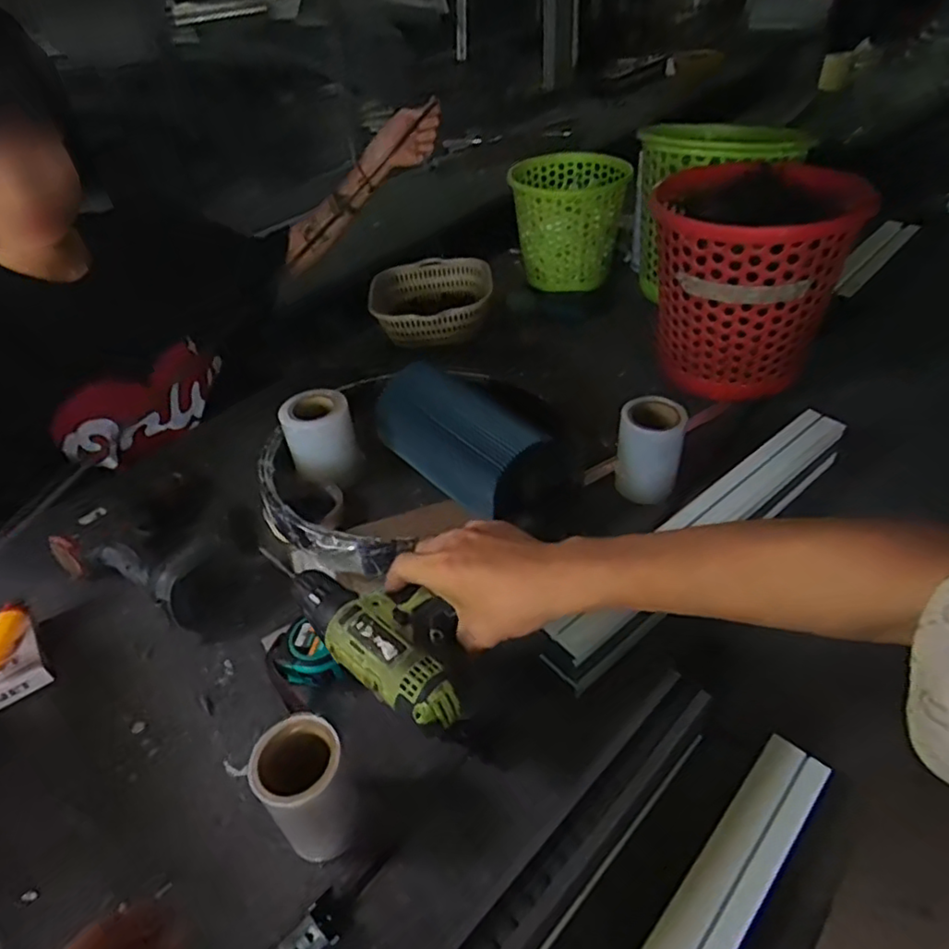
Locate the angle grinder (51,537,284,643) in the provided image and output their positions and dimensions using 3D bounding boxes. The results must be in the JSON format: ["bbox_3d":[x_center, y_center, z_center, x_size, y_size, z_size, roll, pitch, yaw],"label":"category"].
[{"bbox_3d":[-0.319,0.082,0.668,0.237,0.072,0.119,17,46,24],"label":"angle grinder"}]

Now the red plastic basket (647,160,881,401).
[{"bbox_3d":[0.347,-0.248,0.838,0.234,0.237,0.234,25,50,30],"label":"red plastic basket"}]

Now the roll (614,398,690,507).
[{"bbox_3d":[0.193,-0.028,0.705,0.066,0.097,0.066,-3,42,3],"label":"roll"}]

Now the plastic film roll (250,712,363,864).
[{"bbox_3d":[-0.115,0.229,0.459,0.057,0.107,0.057,-3,42,3],"label":"plastic film roll"}]

